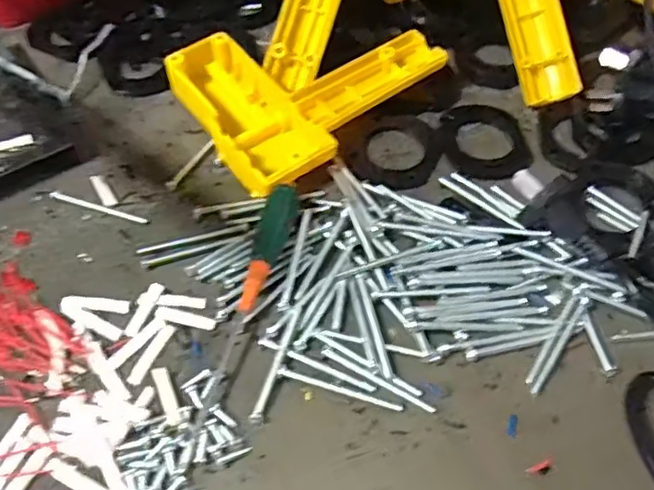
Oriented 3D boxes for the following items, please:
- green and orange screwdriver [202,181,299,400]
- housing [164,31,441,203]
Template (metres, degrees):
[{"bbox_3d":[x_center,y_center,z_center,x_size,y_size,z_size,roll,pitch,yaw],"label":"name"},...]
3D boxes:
[{"bbox_3d":[-0.036,0.018,0.308,0.014,0.019,0.114,13,54,8],"label":"green and orange screwdriver"},{"bbox_3d":[-0.011,-0.096,0.388,0.144,0.029,0.110,-32,60,-23],"label":"housing"}]

